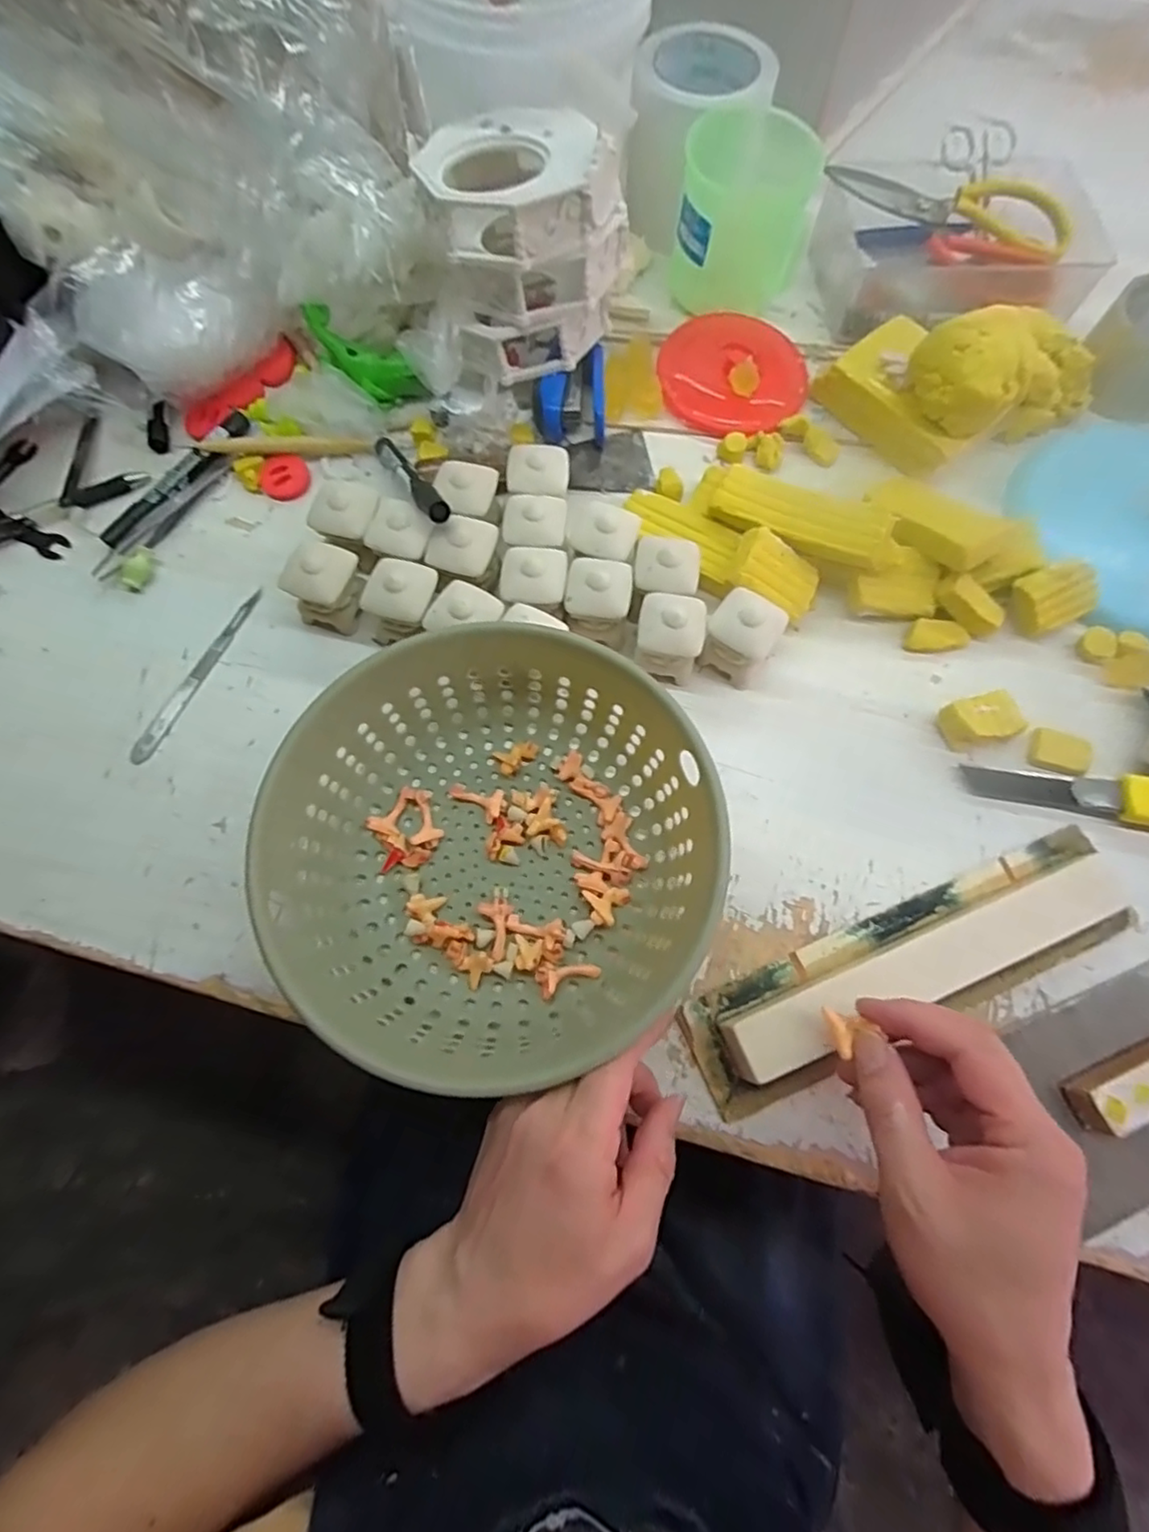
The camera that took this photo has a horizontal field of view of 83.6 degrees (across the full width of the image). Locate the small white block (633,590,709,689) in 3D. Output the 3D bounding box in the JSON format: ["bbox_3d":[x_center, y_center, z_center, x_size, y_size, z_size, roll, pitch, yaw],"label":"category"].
[{"bbox_3d":[0.060,-0.080,0.408,0.039,0.050,0.034,10,70,1],"label":"small white block"}]

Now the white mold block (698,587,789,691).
[{"bbox_3d":[0.106,-0.082,0.410,0.040,0.047,0.038,30,72,9],"label":"white mold block"}]

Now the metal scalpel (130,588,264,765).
[{"bbox_3d":[-0.247,-0.062,0.420,0.014,0.005,0.134,23,71,6],"label":"metal scalpel"}]

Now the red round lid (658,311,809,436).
[{"bbox_3d":[0.124,-0.306,0.498,0.113,0.027,0.108,1,70,-2],"label":"red round lid"}]

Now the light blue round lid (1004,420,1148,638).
[{"bbox_3d":[0.419,-0.176,0.466,0.171,0.019,0.187,1,70,-2],"label":"light blue round lid"}]

